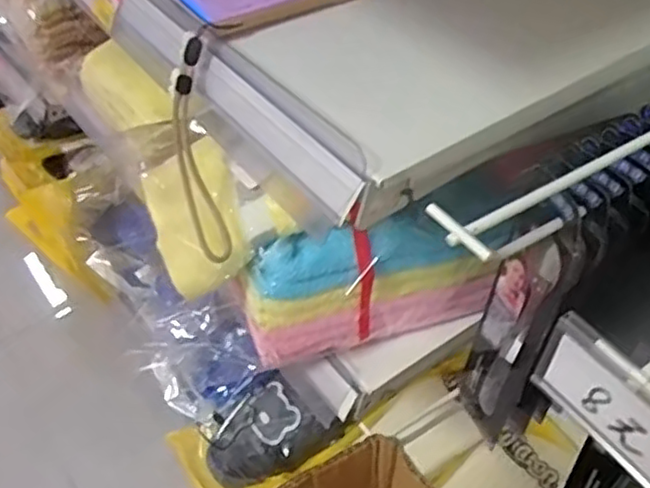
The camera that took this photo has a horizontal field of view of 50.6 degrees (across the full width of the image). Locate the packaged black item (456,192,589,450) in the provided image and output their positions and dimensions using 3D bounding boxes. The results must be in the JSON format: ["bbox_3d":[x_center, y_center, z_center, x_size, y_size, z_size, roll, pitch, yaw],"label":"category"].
[{"bbox_3d":[0.126,0.058,0.456,0.018,0.233,0.055,-14,47,-19],"label":"packaged black item"}]

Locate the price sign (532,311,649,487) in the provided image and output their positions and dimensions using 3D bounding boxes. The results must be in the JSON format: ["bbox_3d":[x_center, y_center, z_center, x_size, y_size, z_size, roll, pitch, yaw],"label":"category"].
[{"bbox_3d":[0.116,0.066,0.268,0.004,0.043,0.076,-21,54,-30],"label":"price sign"}]

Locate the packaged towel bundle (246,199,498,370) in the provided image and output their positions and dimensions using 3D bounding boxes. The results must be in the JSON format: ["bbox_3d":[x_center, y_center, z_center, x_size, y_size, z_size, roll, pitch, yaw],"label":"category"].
[{"bbox_3d":[0.038,0.035,0.525,0.203,0.109,0.050,-8,48,-5],"label":"packaged towel bundle"}]

